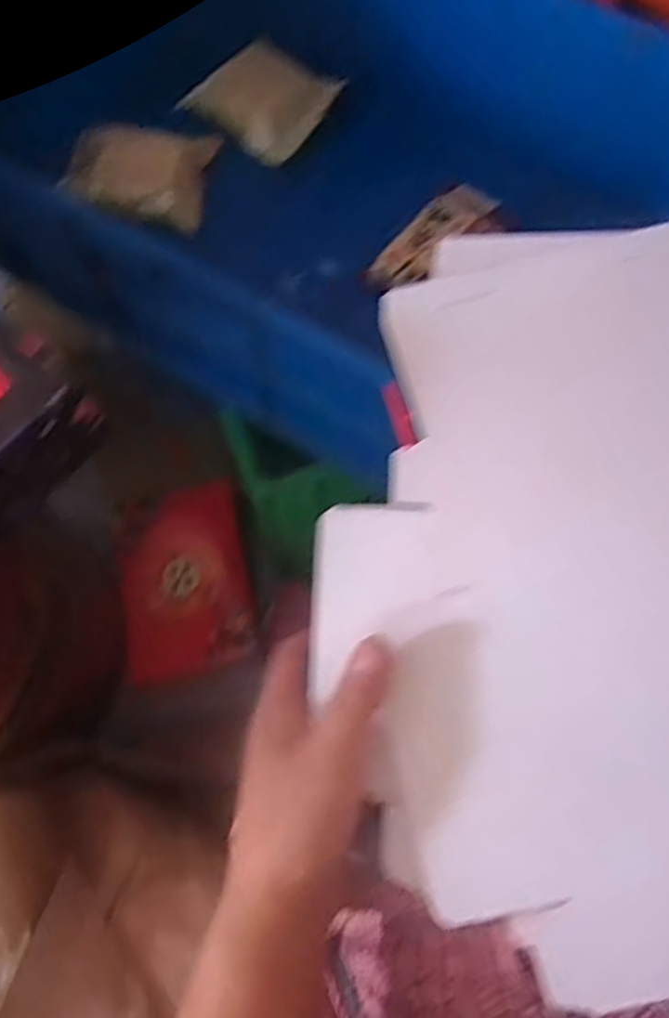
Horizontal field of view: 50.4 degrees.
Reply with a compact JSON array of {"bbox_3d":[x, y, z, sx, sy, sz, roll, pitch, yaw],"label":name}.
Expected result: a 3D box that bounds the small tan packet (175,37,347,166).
[{"bbox_3d":[-0.066,-0.362,0.626,0.119,0.024,0.086,40,100,14],"label":"small tan packet"}]

